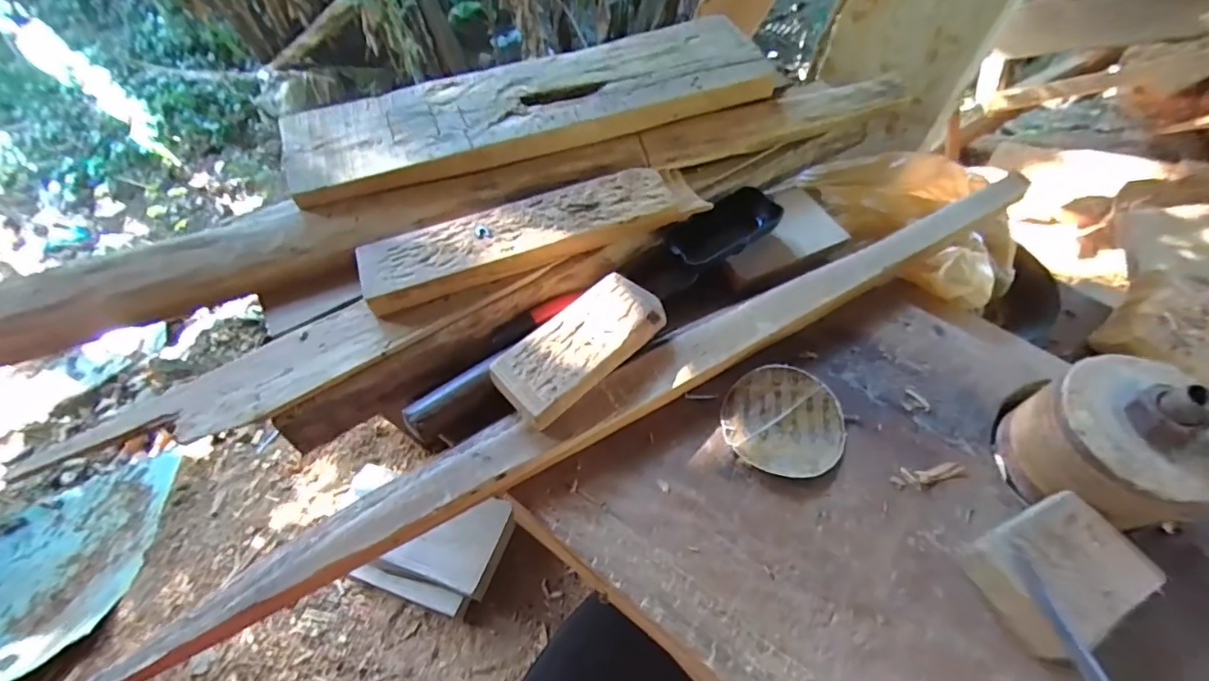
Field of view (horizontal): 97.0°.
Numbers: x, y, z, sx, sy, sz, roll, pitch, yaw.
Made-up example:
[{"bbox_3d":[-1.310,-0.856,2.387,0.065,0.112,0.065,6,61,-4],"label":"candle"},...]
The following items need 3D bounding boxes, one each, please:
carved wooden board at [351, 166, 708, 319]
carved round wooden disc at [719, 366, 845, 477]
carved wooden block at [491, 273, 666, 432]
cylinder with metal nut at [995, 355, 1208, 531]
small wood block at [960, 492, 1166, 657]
[{"bbox_3d":[-0.059,-0.098,0.466,0.292,0.023,0.070,-19,61,-10],"label":"carved wooden board"},{"bbox_3d":[0.140,0.062,0.415,0.090,0.014,0.083,0,59,1],"label":"carved round wooden disc"},{"bbox_3d":[-0.018,0.004,0.421,0.138,0.026,0.061,-39,66,-20],"label":"carved wooden block"},{"bbox_3d":[0.341,0.065,0.354,0.088,0.093,0.095,0,59,1],"label":"cylinder with metal nut"},{"bbox_3d":[0.287,0.146,0.340,0.085,0.039,0.068,-27,62,-14],"label":"small wood block"}]

